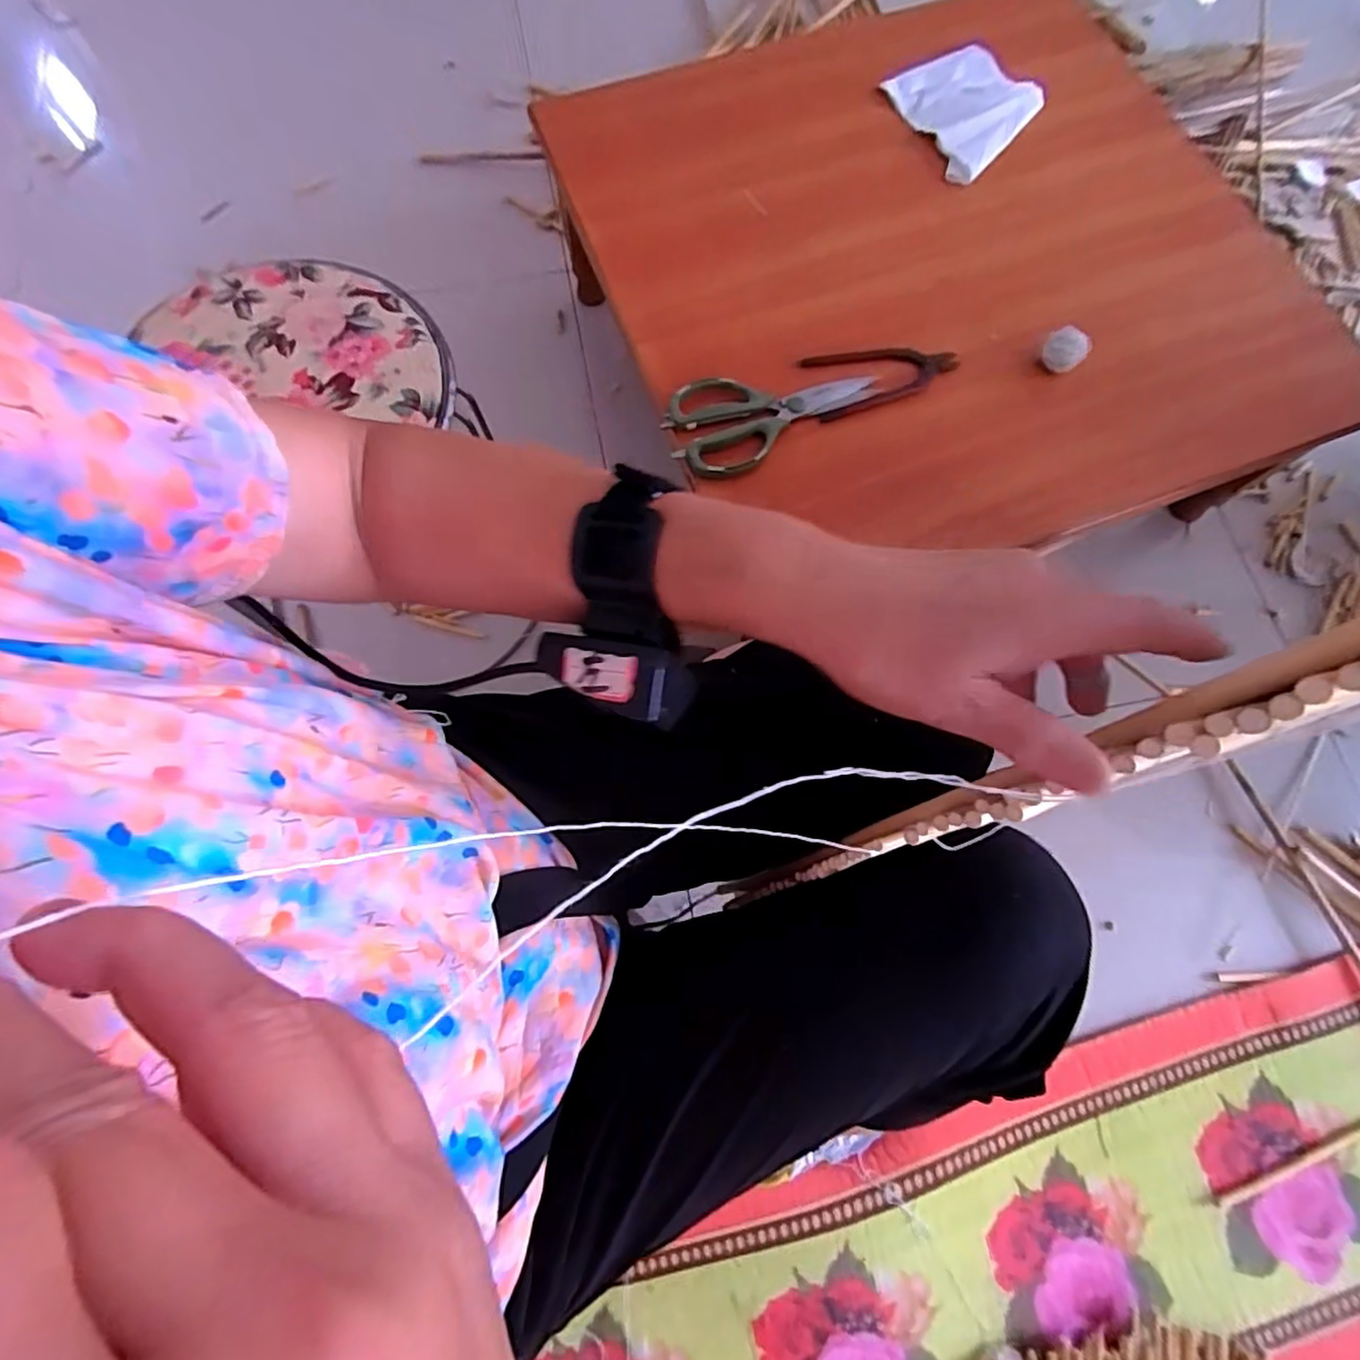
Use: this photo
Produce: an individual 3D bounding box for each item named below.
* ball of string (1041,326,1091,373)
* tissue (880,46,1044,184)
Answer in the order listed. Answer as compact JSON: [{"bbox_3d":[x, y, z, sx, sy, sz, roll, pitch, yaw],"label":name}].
[{"bbox_3d":[0.363,-0.309,0.607,0.037,0.041,0.031,39,76,9],"label":"ball of string"},{"bbox_3d":[0.308,-0.637,0.707,0.147,0.022,0.148,43,77,10],"label":"tissue"}]

